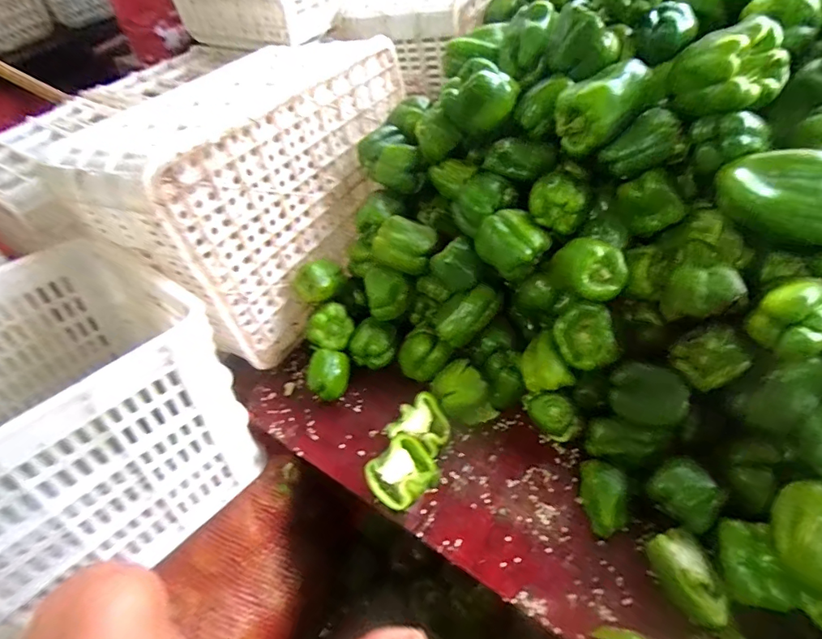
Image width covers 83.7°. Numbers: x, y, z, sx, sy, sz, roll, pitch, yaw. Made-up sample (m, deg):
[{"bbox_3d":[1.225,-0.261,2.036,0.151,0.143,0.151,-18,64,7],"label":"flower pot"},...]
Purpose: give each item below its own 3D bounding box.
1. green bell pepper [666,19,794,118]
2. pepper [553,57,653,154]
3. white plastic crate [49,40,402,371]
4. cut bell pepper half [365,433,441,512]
[{"bbox_3d":[0.332,-0.255,0.479,0.108,0.074,0.071,18,54,18],"label":"green bell pepper"},{"bbox_3d":[0.224,-0.250,0.542,0.080,0.075,0.093,32,59,27],"label":"pepper"},{"bbox_3d":[-0.261,-0.242,0.742,0.338,0.292,0.480,18,54,18],"label":"white plastic crate"},{"bbox_3d":[-0.010,0.187,0.564,0.074,0.032,0.080,-5,68,12],"label":"cut bell pepper half"}]

